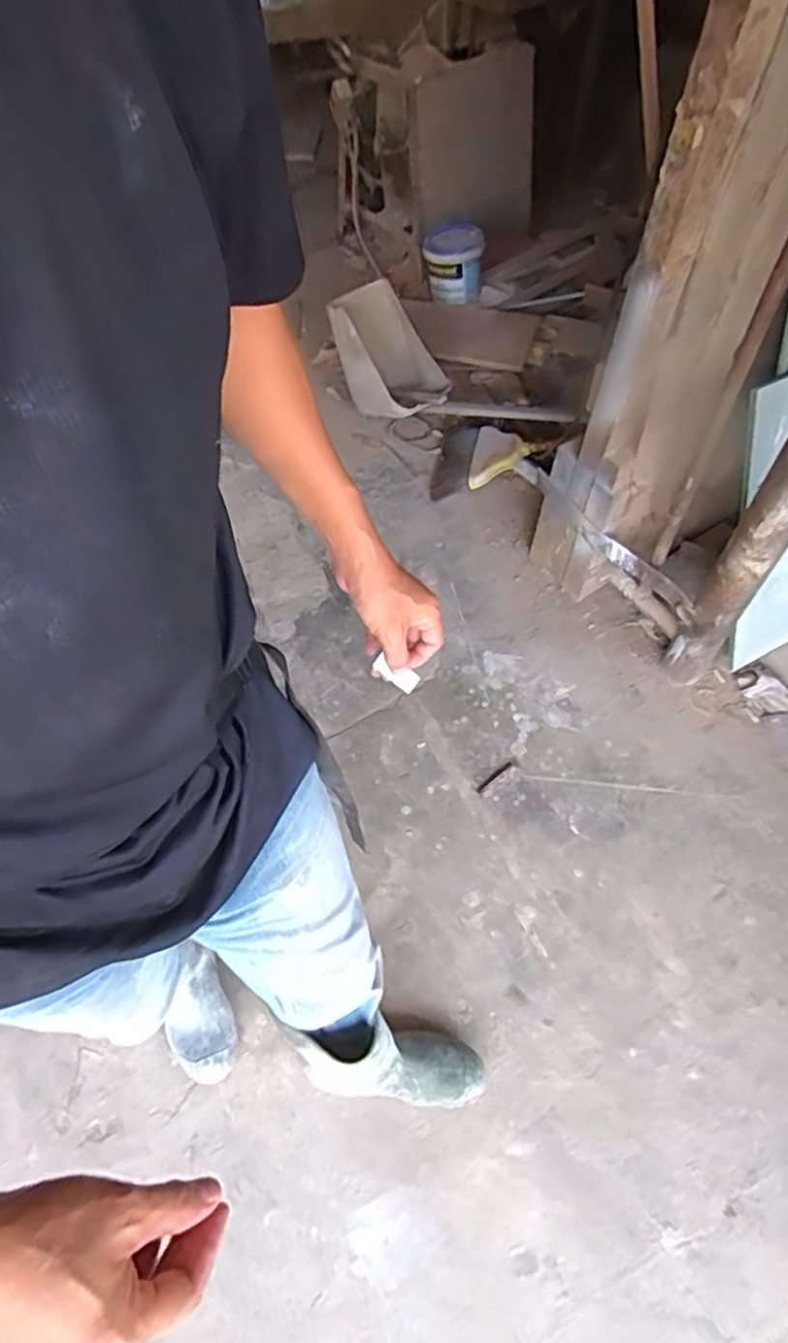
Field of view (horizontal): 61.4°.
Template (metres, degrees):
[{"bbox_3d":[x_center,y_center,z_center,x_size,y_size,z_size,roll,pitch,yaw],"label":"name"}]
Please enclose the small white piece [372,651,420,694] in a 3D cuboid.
[{"bbox_3d":[0.001,0.002,0.599,0.043,0.021,0.008,34,23,-5],"label":"small white piece"}]

